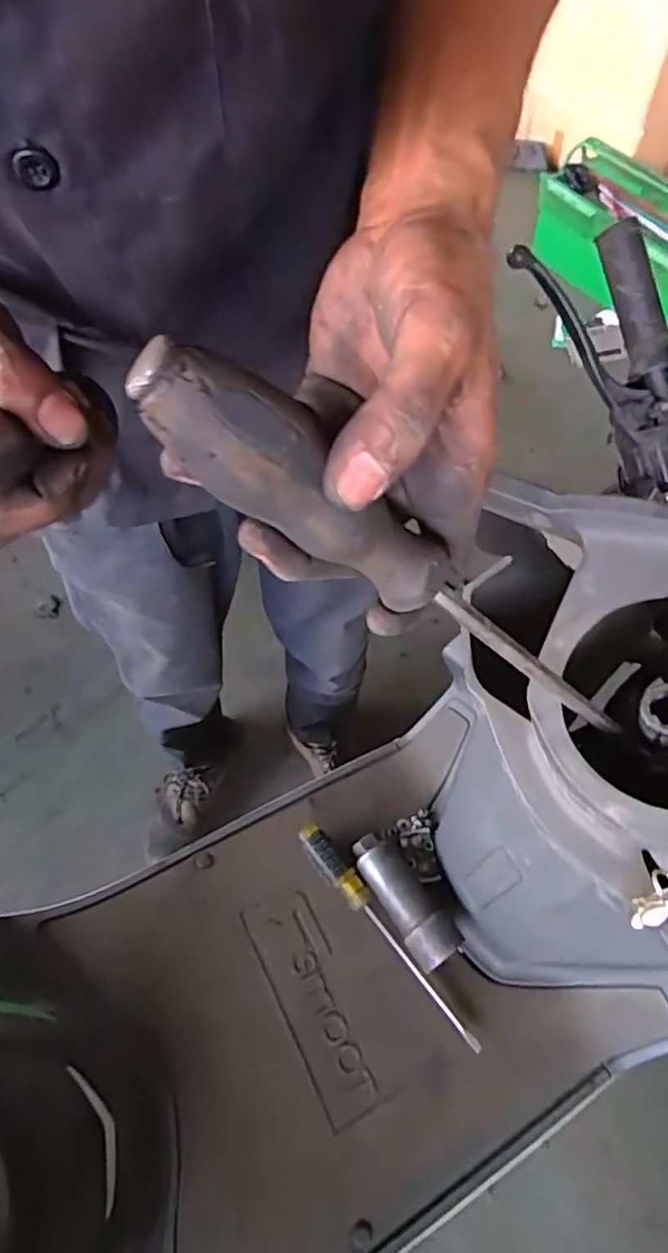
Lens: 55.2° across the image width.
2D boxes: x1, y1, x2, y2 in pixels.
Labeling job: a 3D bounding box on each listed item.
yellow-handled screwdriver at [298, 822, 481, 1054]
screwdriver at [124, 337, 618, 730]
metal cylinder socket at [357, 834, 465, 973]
[{"bbox_3d":[0.053,0.327,0.687,0.031,0.030,0.276,-36,66,-18],"label":"yellow-handled screwdriver"},{"bbox_3d":[0.034,-0.015,0.241,0.029,0.246,0.026,-20,50,39],"label":"screwdriver"},{"bbox_3d":[0.077,0.294,0.698,0.055,0.042,0.144,-30,64,-15],"label":"metal cylinder socket"}]

